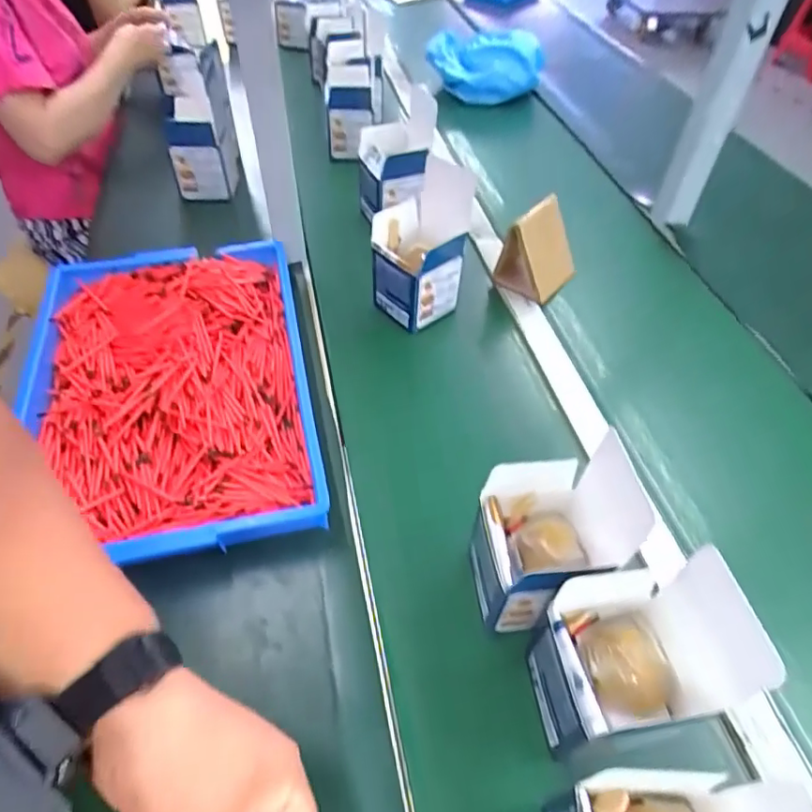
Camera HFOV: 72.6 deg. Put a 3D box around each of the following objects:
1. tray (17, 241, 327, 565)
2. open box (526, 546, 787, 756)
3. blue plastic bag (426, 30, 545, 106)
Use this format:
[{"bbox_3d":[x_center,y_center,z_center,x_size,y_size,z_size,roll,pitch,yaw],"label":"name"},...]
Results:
[{"bbox_3d":[-0.262,-0.031,0.604,0.291,0.052,0.425,-11,52,-9],"label":"tray"},{"bbox_3d":[0.153,0.172,0.384,0.118,0.143,0.096,-8,52,-7],"label":"open box"},{"bbox_3d":[0.170,-0.760,1.234,0.249,0.156,0.094,12,55,7],"label":"blue plastic bag"}]

